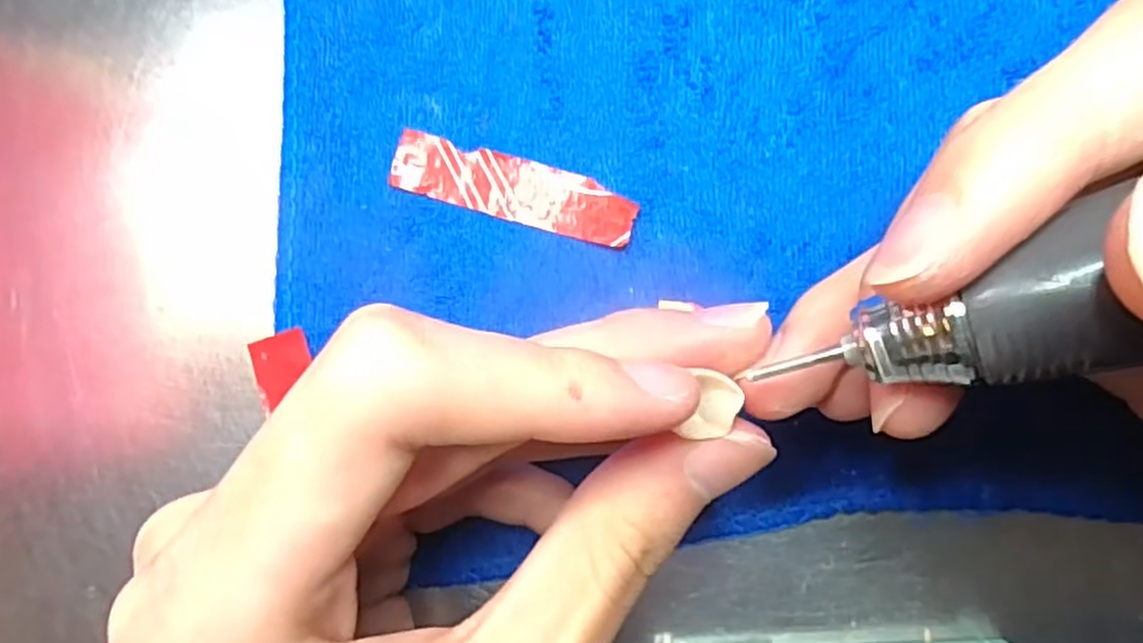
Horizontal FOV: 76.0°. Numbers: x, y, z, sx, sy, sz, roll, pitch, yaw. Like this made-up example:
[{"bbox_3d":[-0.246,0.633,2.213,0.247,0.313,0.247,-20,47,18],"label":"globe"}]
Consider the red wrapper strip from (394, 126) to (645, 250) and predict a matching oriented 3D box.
[{"bbox_3d":[-0.014,-0.031,0.167,0.058,0.006,0.014,17,86,9],"label":"red wrapper strip"}]

